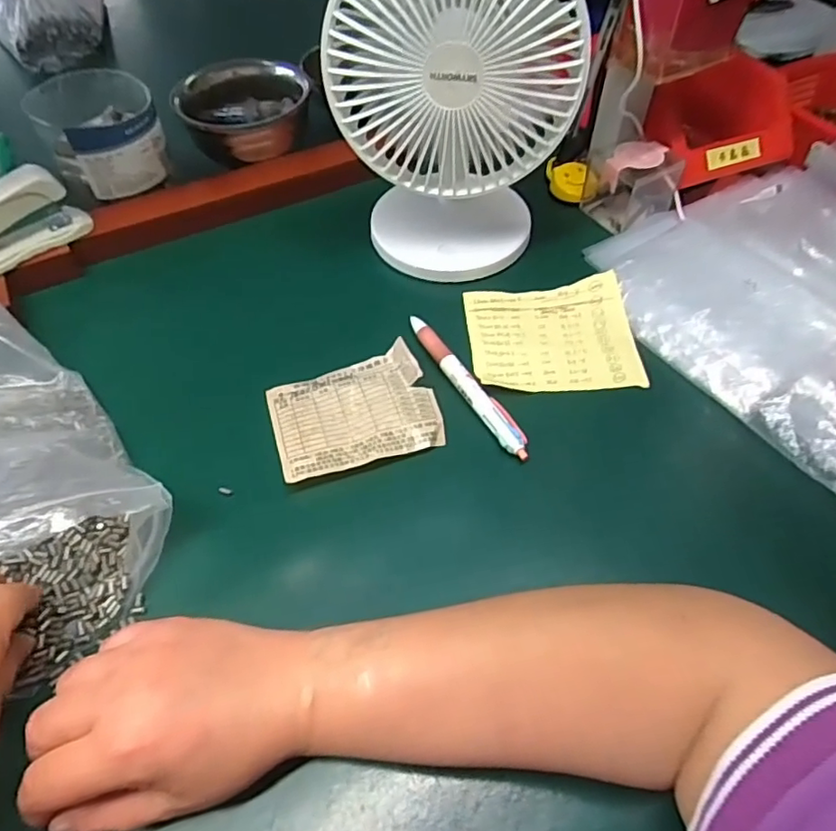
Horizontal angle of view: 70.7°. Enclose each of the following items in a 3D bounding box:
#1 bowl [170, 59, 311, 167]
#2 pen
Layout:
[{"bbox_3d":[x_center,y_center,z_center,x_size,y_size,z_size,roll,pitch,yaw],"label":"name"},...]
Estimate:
[{"bbox_3d":[-0.163,-0.289,0.565,0.115,0.059,0.115,0,54,0],"label":"bowl"},{"bbox_3d":[0.032,-0.023,0.410,0.014,0.013,0.140,-27,58,-18],"label":"pen"}]

